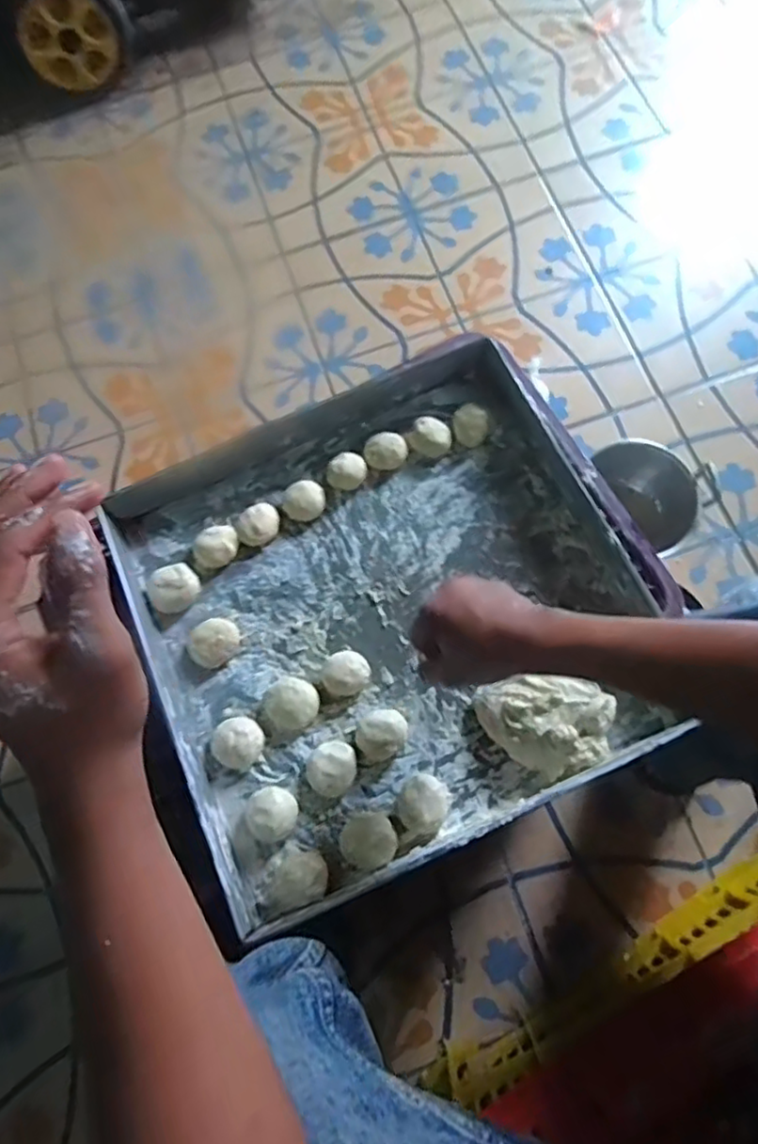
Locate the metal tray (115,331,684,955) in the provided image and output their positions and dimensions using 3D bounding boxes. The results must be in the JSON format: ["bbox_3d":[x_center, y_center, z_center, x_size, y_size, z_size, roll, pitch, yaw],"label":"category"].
[{"bbox_3d":[0.011,0.023,0.630,0.484,0.065,0.461,-25,74,-6],"label":"metal tray"}]

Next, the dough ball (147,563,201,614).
[{"bbox_3d":[-0.217,0.018,0.666,0.048,0.030,0.053,42,81,14],"label":"dough ball"}]

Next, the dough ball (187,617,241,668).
[{"bbox_3d":[-0.171,0.070,0.641,0.047,0.026,0.051,-1,74,4],"label":"dough ball"}]

